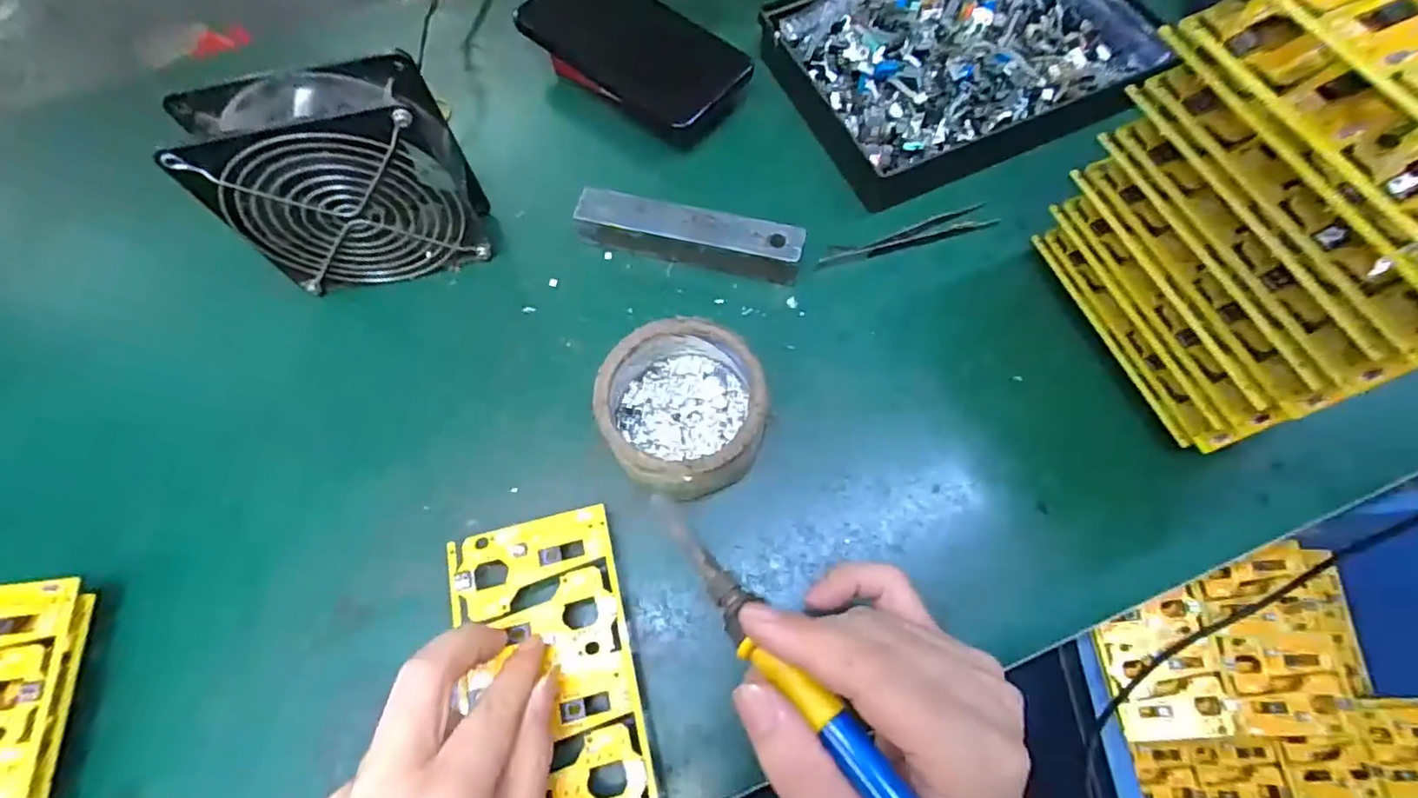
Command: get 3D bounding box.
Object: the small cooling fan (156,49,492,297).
[{"bbox_3d":[-0.199,-0.118,0.348,0.120,0.115,0.049,-14,67,-3],"label":"small cooling fan"}]

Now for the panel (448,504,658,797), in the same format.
[{"bbox_3d":[-0.074,0.125,0.286,0.078,0.006,0.139,-14,67,-5],"label":"panel"}]

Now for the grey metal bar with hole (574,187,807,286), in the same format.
[{"bbox_3d":[-0.012,-0.100,0.381,0.136,0.027,0.027,12,68,8],"label":"grey metal bar with hole"}]

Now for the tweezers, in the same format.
[{"bbox_3d":[0.121,-0.102,0.388,0.115,0.006,0.016,-16,67,-4],"label":"tweezers"}]

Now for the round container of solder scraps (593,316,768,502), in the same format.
[{"bbox_3d":[-0.013,0.006,0.329,0.081,0.045,0.087,-1,67,2],"label":"round container of solder scraps"}]

